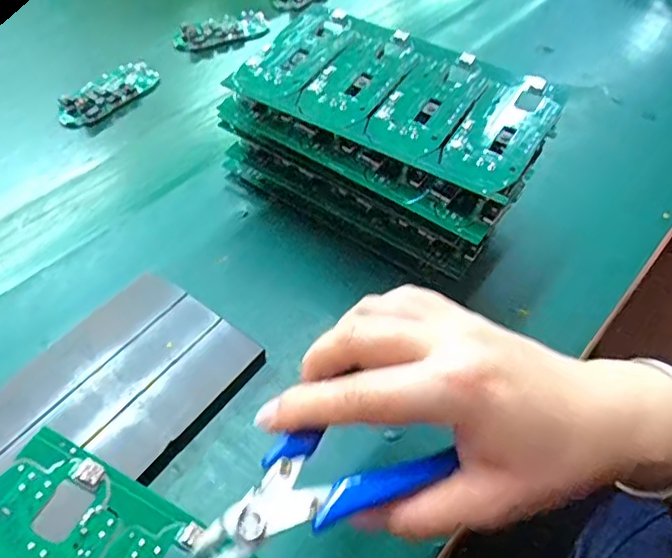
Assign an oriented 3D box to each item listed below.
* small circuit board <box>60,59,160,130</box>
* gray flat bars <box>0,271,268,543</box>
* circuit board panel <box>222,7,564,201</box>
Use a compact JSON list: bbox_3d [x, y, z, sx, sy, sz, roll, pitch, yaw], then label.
[{"bbox_3d":[-0.203,-0.164,0.521,0.044,0.018,0.097,34,58,23],"label":"small circuit board"},{"bbox_3d":[-0.125,0.063,0.327,0.107,0.008,0.145,32,57,21],"label":"gray flat bars"},{"bbox_3d":[0.037,-0.117,0.359,0.179,0.017,0.099,25,55,17],"label":"circuit board panel"}]

